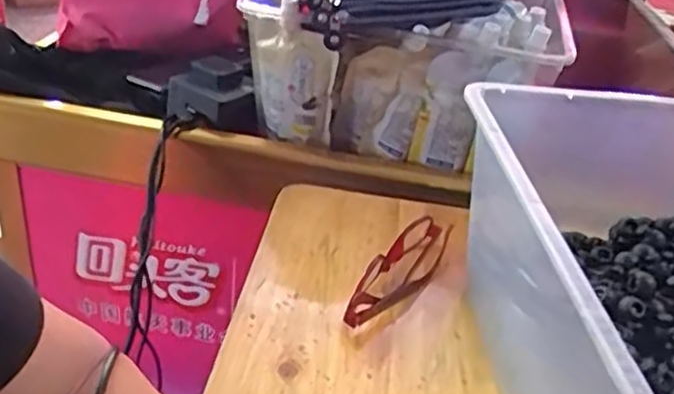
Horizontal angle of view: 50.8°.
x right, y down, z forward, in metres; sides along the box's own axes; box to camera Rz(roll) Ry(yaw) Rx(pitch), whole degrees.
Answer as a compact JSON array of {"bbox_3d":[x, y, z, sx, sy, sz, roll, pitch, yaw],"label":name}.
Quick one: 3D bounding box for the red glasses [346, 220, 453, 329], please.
[{"bbox_3d":[0.046,0.051,0.503,0.032,0.032,0.130,22,33,24],"label":"red glasses"}]

